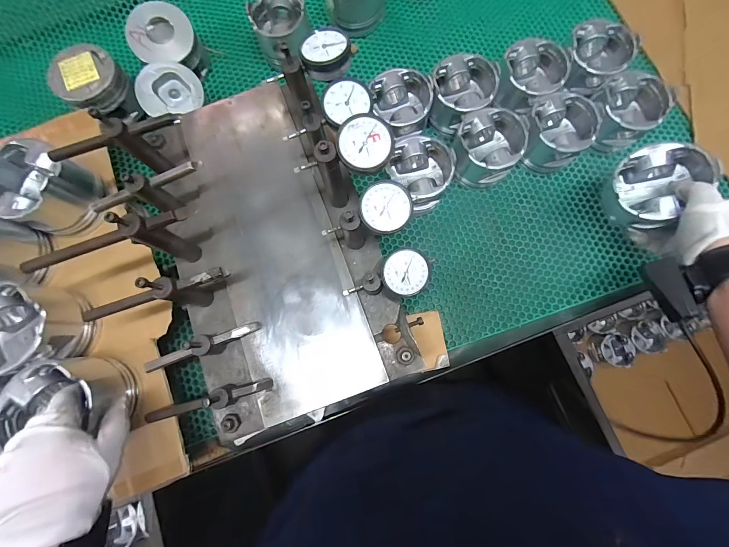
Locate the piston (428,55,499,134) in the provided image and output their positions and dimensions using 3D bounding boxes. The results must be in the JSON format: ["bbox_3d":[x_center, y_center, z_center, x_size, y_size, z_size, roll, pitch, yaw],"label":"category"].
[{"bbox_3d":[0.156,-0.288,0.535,0.101,0.091,0.105,29,81,6],"label":"piston"}]

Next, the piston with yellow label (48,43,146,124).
[{"bbox_3d":[-0.435,-0.304,0.529,0.093,0.071,0.098,0,79,1],"label":"piston with yellow label"}]

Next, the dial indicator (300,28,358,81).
[{"bbox_3d":[-0.041,-0.239,0.350,0.056,0.021,0.052,35,82,7],"label":"dial indicator"}]

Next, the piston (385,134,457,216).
[{"bbox_3d":[0.088,-0.151,0.505,0.089,0.079,0.097,-24,79,-3],"label":"piston"}]

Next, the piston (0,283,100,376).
[{"bbox_3d":[-0.389,0.064,0.372,0.101,0.072,0.097,4,79,2],"label":"piston"}]

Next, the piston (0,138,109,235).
[{"bbox_3d":[-0.416,-0.110,0.421,0.102,0.075,0.101,0,79,1],"label":"piston"}]

